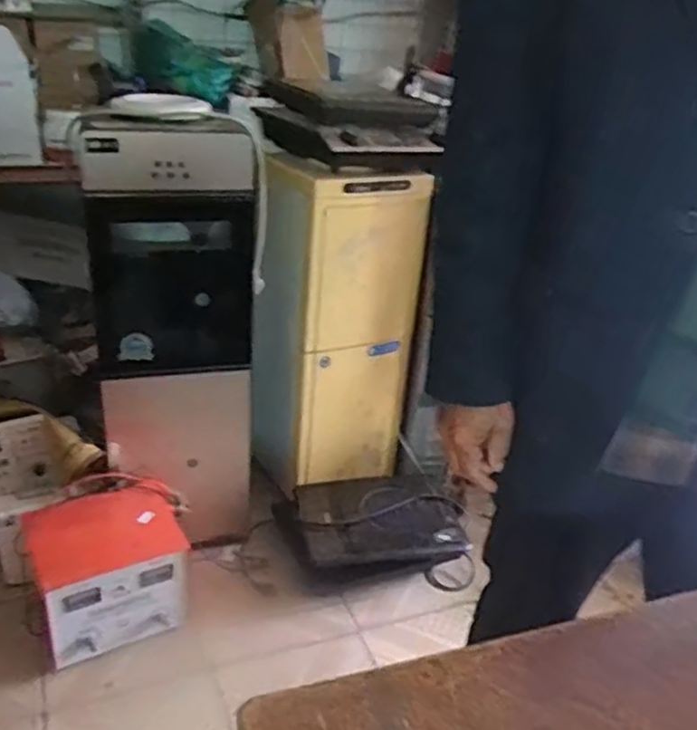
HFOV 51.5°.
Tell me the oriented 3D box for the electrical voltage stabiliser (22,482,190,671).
[{"bbox_3d":[-0.465,0.400,1.424,0.280,0.233,0.199,-11,32,-28],"label":"electrical voltage stabiliser"}]

